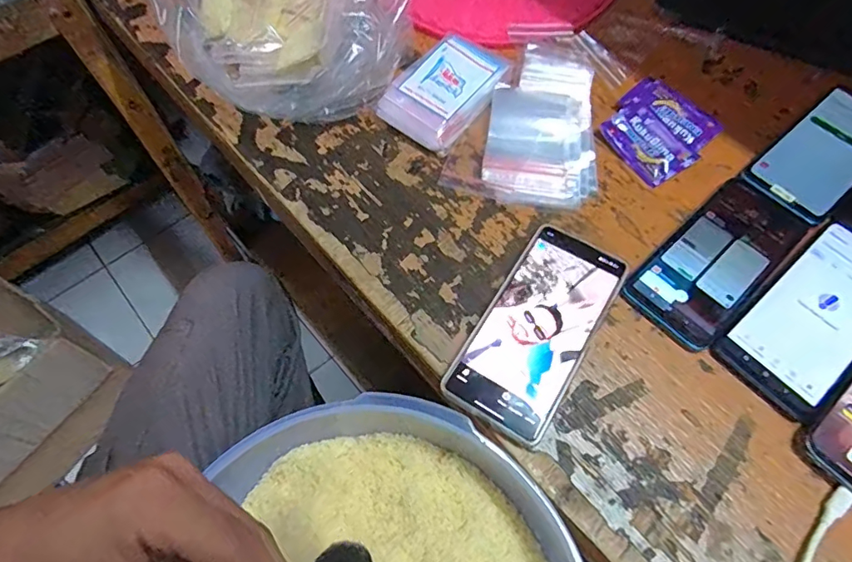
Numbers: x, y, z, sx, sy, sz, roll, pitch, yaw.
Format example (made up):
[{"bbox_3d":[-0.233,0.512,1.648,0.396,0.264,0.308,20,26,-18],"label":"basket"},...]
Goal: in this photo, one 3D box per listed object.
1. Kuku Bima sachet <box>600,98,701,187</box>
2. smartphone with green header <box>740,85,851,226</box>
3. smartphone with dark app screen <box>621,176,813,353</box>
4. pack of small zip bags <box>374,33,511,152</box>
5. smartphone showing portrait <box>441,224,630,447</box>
[{"bbox_3d":[0.203,-0.127,0.453,0.052,0.011,0.078,-32,68,-13],"label":"Kuku Bima sachet"},{"bbox_3d":[0.360,-0.118,0.440,0.165,0.004,0.073,-38,70,-15],"label":"smartphone with green header"},{"bbox_3d":[0.236,-0.018,0.399,0.159,0.007,0.074,-40,70,-16],"label":"smartphone with dark app screen"},{"bbox_3d":[0.020,-0.183,0.469,0.077,0.029,0.115,38,71,17],"label":"pack of small zip bags"},{"bbox_3d":[0.086,0.035,0.377,0.078,0.013,0.165,30,69,15],"label":"smartphone showing portrait"}]

